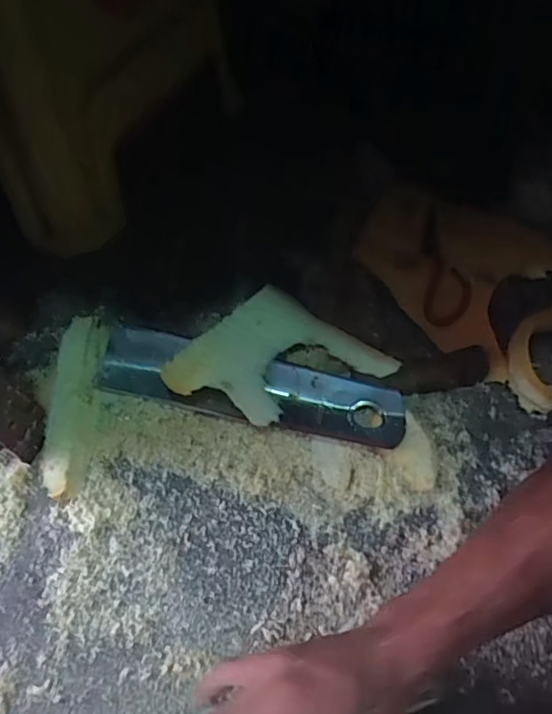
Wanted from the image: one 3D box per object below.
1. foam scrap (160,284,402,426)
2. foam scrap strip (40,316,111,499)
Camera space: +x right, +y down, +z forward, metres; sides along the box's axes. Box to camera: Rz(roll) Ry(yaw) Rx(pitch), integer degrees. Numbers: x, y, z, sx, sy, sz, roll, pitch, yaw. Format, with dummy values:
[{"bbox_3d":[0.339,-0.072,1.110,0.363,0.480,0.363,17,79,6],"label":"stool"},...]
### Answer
[{"bbox_3d":[0.005,0.011,0.558,0.173,0.038,0.175,35,63,16],"label":"foam scrap"},{"bbox_3d":[-0.204,0.042,0.553,0.048,0.018,0.196,2,59,-3],"label":"foam scrap strip"}]

